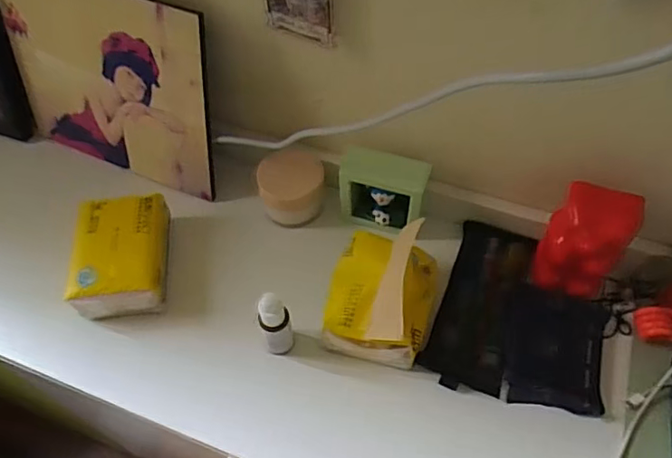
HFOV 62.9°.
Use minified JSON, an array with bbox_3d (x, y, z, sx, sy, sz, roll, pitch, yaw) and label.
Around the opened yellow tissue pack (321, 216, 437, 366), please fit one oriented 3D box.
[{"bbox_3d":[0.048,0.061,0.577,0.114,0.091,0.131,12,58,10],"label":"opened yellow tissue pack"}]

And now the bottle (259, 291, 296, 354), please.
[{"bbox_3d":[-0.061,0.101,0.567,0.030,0.102,0.026,-17,58,-9],"label":"bottle"}]

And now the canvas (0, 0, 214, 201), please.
[{"bbox_3d":[-0.282,-0.180,0.681,0.291,0.247,0.018,21,44,15],"label":"canvas"}]

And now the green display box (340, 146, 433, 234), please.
[{"bbox_3d":[0.055,-0.043,0.653,0.100,0.100,0.043,13,58,10],"label":"green display box"}]

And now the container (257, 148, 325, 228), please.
[{"bbox_3d":[-0.055,-0.053,0.689,0.083,0.067,0.064,-8,57,-4],"label":"container"}]

